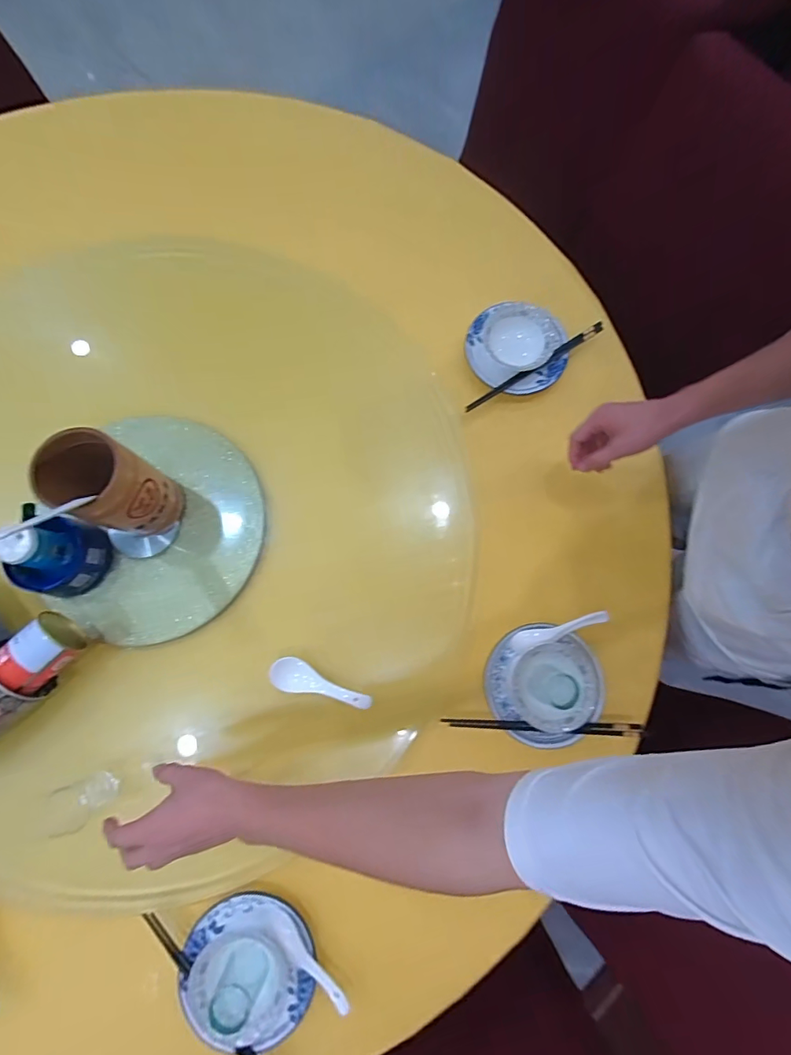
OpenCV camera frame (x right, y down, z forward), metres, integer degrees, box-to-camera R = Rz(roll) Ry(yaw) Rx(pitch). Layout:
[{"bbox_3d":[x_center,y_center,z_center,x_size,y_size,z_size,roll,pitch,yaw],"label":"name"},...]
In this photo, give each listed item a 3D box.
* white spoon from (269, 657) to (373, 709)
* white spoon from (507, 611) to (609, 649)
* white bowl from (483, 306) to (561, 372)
[{"bbox_3d":[-0.094,0.199,0.586,0.131,0.025,0.040,13,79,2],"label":"white spoon"},{"bbox_3d":[0.226,0.142,0.626,0.132,0.021,0.024,-15,79,-4],"label":"white spoon"},{"bbox_3d":[0.193,-0.293,0.717,0.102,0.040,0.097,0,79,-1],"label":"white bowl"}]

